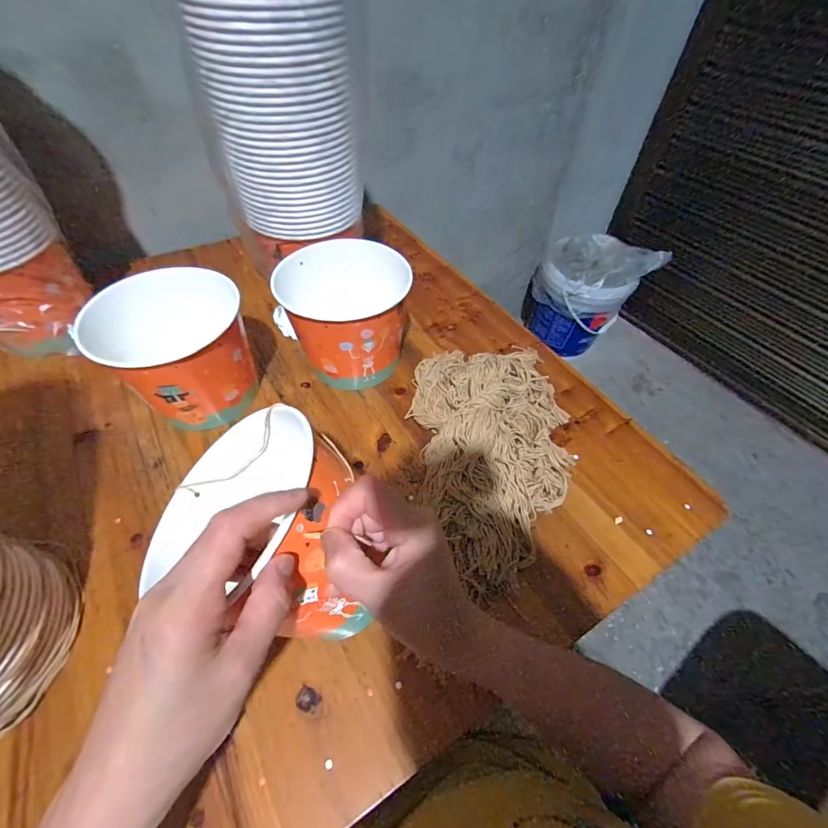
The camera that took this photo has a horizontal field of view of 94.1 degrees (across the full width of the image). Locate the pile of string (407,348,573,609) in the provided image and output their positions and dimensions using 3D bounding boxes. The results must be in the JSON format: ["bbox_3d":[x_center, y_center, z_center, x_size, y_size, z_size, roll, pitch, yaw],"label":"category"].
[{"bbox_3d":[0.100,0.029,0.452,0.193,0.057,0.316,-5,53,-4],"label":"pile of string"}]

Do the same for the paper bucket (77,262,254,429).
[{"bbox_3d":[-0.278,-0.071,0.471,0.145,0.144,0.135,0,53,0],"label":"paper bucket"}]

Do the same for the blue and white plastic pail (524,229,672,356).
[{"bbox_3d":[0.599,-0.435,1.403,0.282,0.374,0.307,-23,56,-17],"label":"blue and white plastic pail"}]

